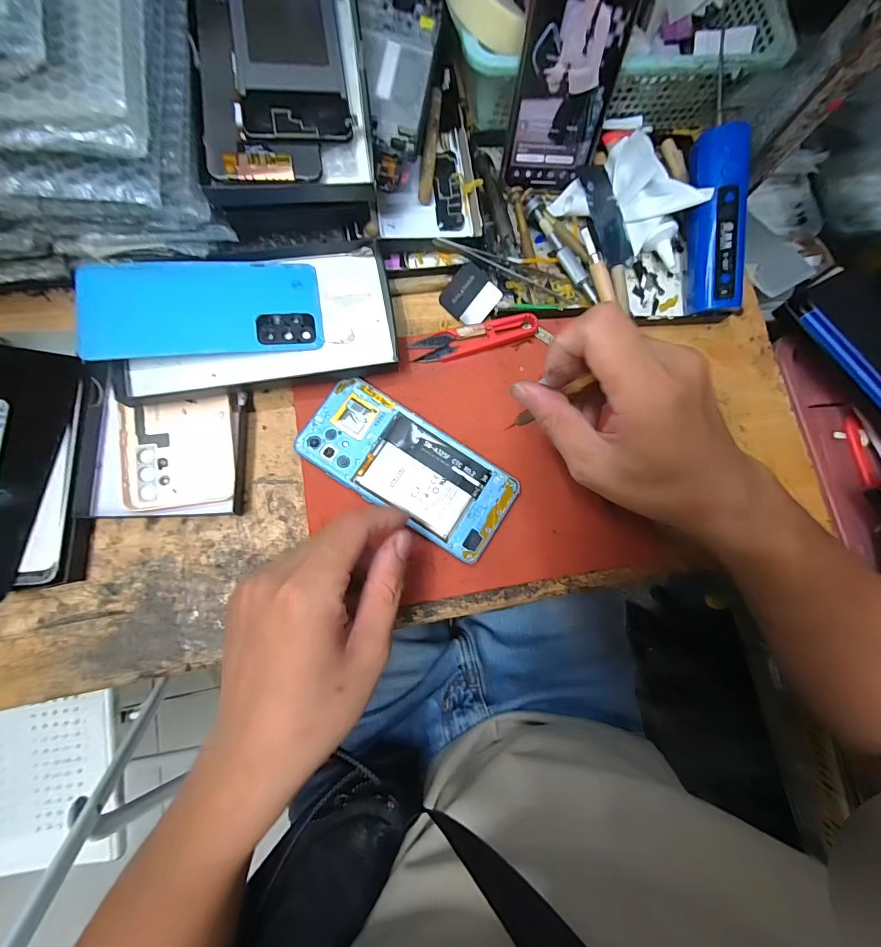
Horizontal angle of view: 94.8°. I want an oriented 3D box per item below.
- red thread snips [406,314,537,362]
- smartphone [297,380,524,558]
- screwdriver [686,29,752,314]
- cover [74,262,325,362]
[{"bbox_3d":[0.027,-0.107,0.317,0.098,0.007,0.024,-16,84,-7],"label":"red thread snips"},{"bbox_3d":[-0.023,-0.006,0.294,0.155,0.011,0.071,32,81,1],"label":"smartphone"},{"bbox_3d":[0.212,-0.216,0.310,0.032,0.026,0.175,-6,100,-5],"label":"screwdriver"},{"bbox_3d":[-0.162,-0.115,0.283,0.150,0.007,0.068,-9,83,-17],"label":"cover"}]

